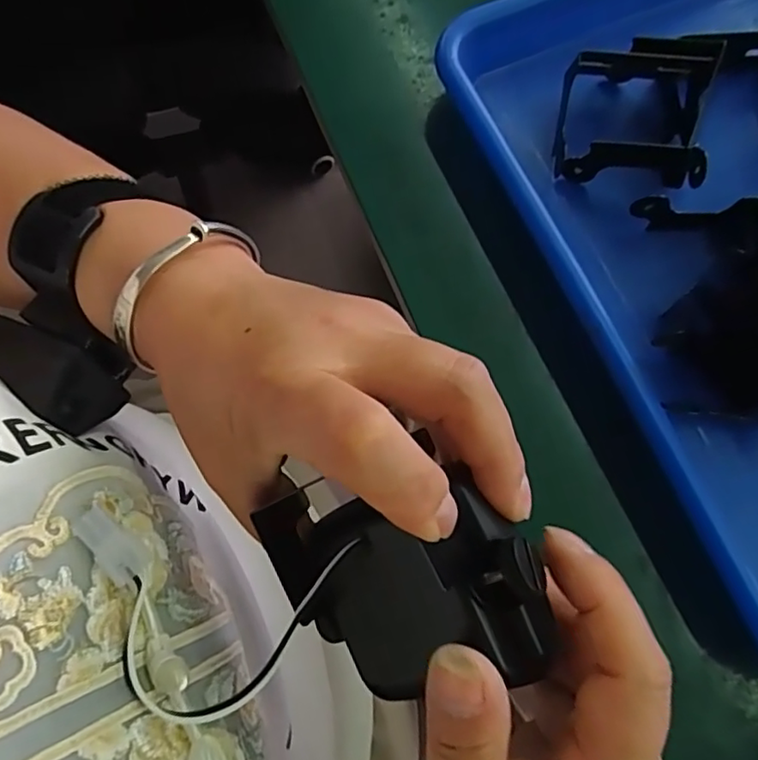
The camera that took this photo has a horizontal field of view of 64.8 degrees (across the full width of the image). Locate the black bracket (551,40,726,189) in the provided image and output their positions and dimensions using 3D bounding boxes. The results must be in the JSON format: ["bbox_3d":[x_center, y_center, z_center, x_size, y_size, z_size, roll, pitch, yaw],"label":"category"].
[{"bbox_3d":[0.118,-0.122,0.273,0.063,0.032,0.063,4,74,1],"label":"black bracket"}]

